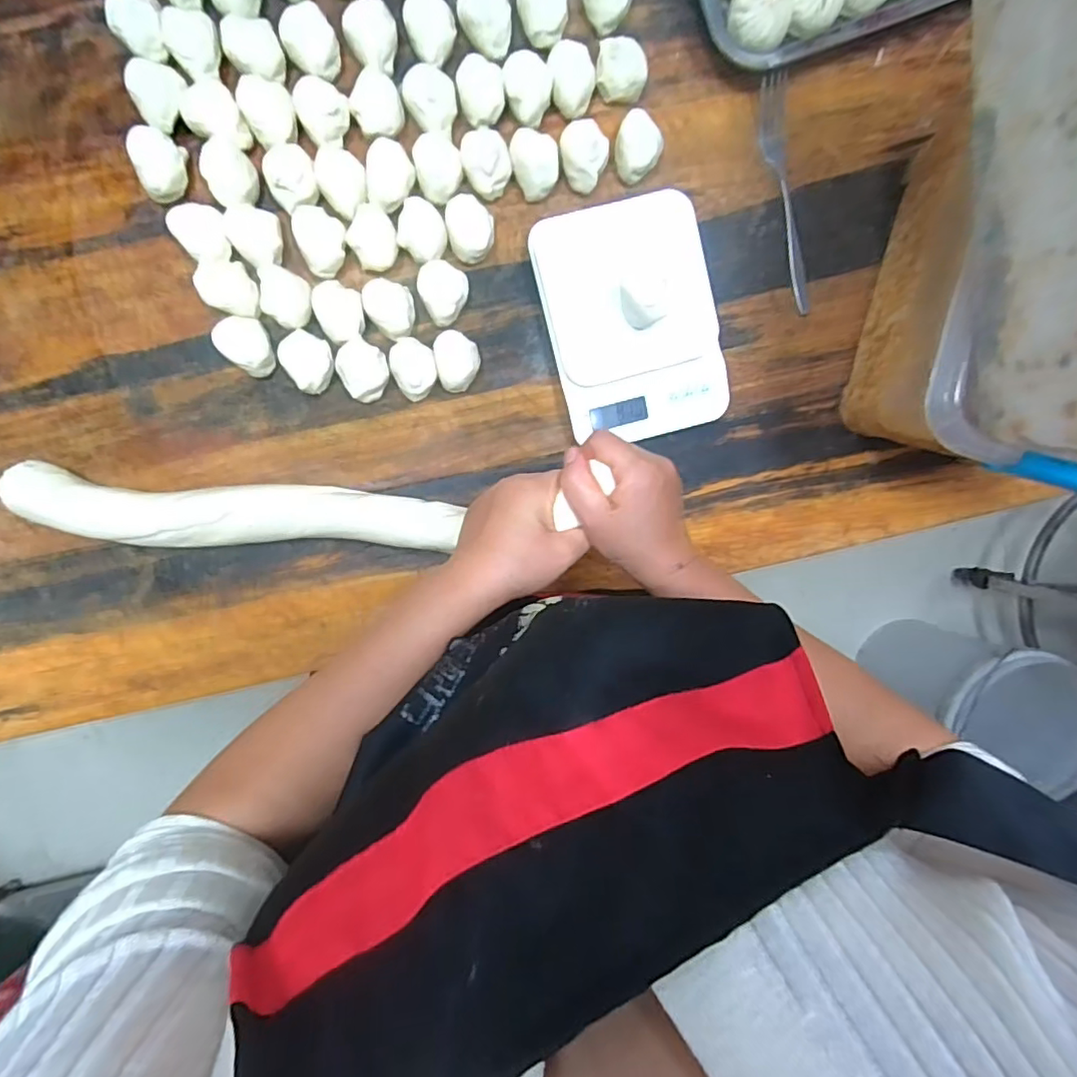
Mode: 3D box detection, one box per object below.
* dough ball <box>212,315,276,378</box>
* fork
[{"bbox_3d":[-0.252,-0.169,0.507,0.052,0.026,0.039,38,93,-8],"label":"dough ball"},{"bbox_3d":[0.226,-0.311,0.530,0.029,0.017,0.197,-12,98,-3],"label":"fork"}]

